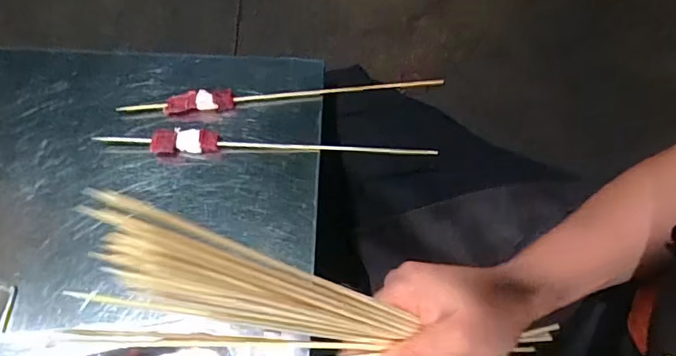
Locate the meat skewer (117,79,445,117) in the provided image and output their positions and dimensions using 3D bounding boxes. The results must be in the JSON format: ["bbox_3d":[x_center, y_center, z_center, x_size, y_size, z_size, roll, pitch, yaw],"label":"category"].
[{"bbox_3d":[-0.047,-0.079,0.467,0.292,0.016,0.020,-8,65,-6],"label":"meat skewer"}]

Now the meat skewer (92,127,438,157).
[{"bbox_3d":[-0.057,-0.029,0.441,0.285,0.016,0.025,1,65,-1],"label":"meat skewer"}]

